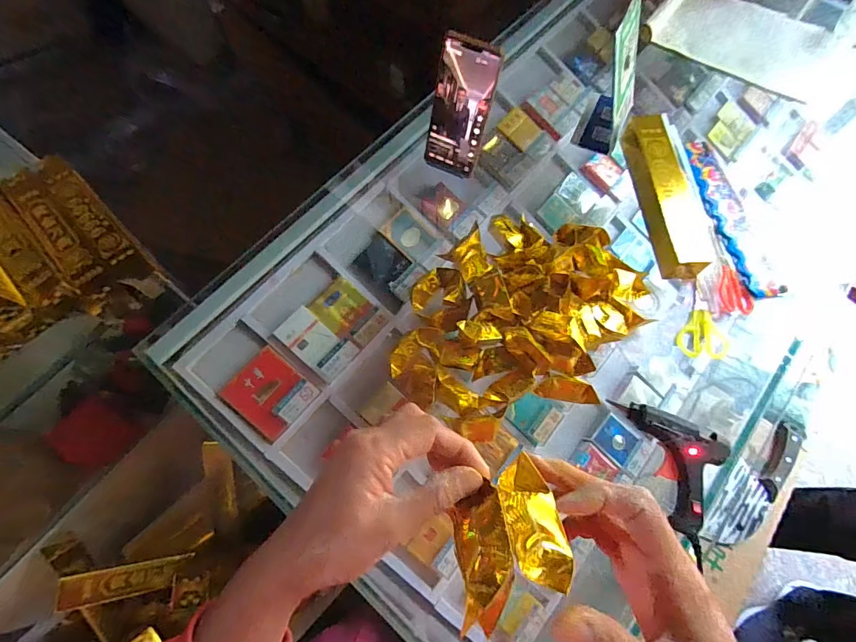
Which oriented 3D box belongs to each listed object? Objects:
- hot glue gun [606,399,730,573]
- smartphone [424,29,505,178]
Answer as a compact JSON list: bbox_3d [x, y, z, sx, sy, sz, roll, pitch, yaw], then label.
[{"bbox_3d":[0.267,0.148,0.445,0.073,0.030,0.159,-18,69,-7],"label":"hot glue gun"},{"bbox_3d":[0.041,-0.265,0.544,0.075,0.160,0.012,22,45,9],"label":"smartphone"}]

